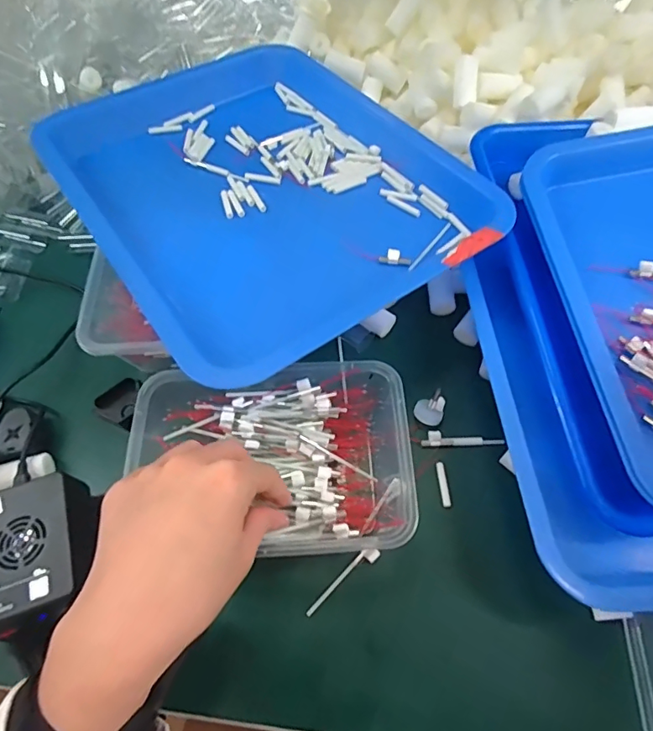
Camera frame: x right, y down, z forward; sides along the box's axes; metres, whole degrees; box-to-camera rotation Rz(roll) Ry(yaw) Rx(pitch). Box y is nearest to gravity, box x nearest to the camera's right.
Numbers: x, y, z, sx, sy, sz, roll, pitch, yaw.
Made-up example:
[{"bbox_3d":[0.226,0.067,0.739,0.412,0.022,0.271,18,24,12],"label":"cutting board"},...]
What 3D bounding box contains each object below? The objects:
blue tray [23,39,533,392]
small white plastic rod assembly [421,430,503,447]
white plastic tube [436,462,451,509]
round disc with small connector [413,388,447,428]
[{"bbox_3d":[-0.050,-0.164,0.396,0.289,0.051,0.354,-33,64,-15],"label":"blue tray"},{"bbox_3d":[0.099,0.053,0.351,0.058,0.005,0.011,-1,60,2],"label":"small white plastic rod assembly"},{"bbox_3d":[0.081,0.082,0.336,0.005,0.004,0.031,-4,60,0],"label":"white plastic tube"},{"bbox_3d":[0.077,0.030,0.354,0.021,0.019,0.020,-1,60,2],"label":"round disc with small connector"}]

